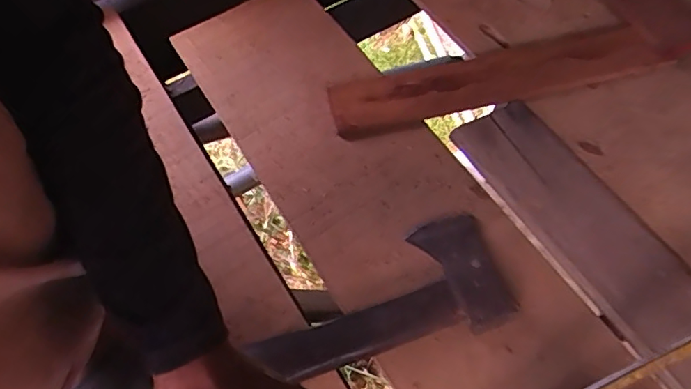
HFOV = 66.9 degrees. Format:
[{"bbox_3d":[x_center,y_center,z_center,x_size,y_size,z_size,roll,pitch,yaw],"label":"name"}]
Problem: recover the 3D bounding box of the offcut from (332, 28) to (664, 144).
[{"bbox_3d":[0.170,-0.141,0.602,0.383,0.017,0.080,-16,61,-6],"label":"offcut"}]

